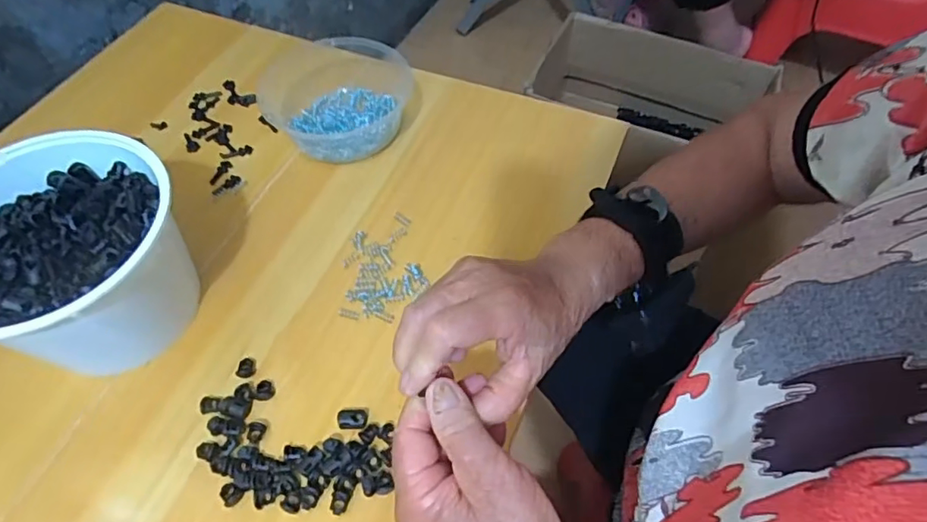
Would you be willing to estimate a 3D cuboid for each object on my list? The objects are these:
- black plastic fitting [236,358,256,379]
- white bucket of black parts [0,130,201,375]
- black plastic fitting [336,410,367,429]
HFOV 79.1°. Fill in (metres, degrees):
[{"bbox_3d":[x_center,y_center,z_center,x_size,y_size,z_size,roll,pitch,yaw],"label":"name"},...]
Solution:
[{"bbox_3d":[-0.166,0.081,0.429,0.013,0.005,0.016,-2,56,0],"label":"black plastic fitting"},{"bbox_3d":[-0.282,0.004,0.416,0.153,0.111,0.160,-1,56,1],"label":"white bucket of black parts"},{"bbox_3d":[-0.080,0.112,0.401,0.021,0.007,0.015,-3,56,0],"label":"black plastic fitting"}]

